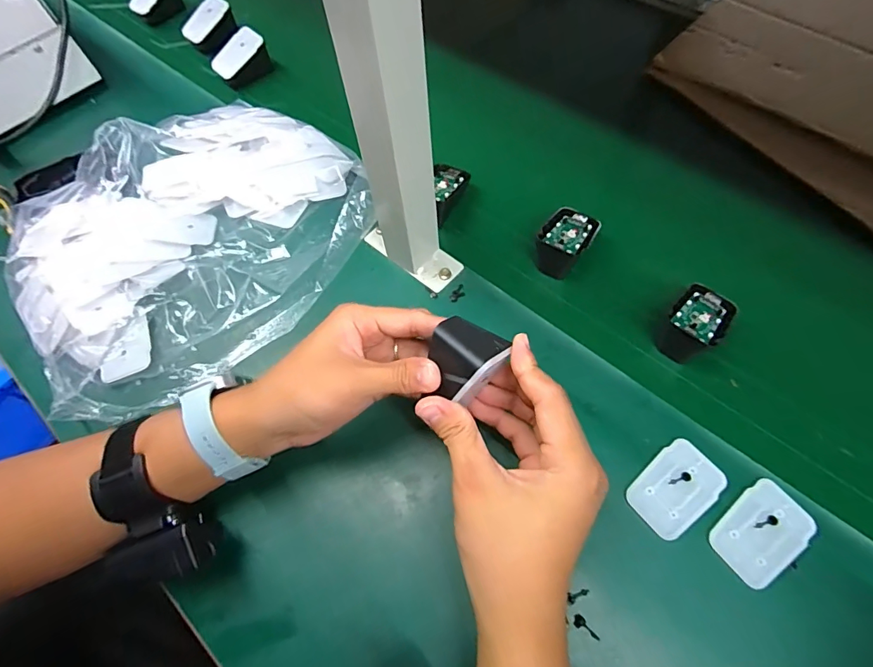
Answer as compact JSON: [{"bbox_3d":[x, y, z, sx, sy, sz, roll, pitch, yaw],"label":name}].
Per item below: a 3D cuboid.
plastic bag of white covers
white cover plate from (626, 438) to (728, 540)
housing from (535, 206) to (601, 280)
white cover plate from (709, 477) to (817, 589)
[{"bbox_3d":[-0.229,-0.097,0.423,0.319,0.049,0.262,-32,67,-12],"label":"plastic bag of white covers"},{"bbox_3d":[0.174,0.112,0.324,0.070,0.005,0.045,-38,68,-15],"label":"white cover plate"},{"bbox_3d":[0.122,-0.087,0.423,0.042,0.036,0.072,33,70,17],"label":"housing"},{"bbox_3d":[0.226,0.137,0.308,0.071,0.004,0.044,-36,68,-14],"label":"white cover plate"}]

